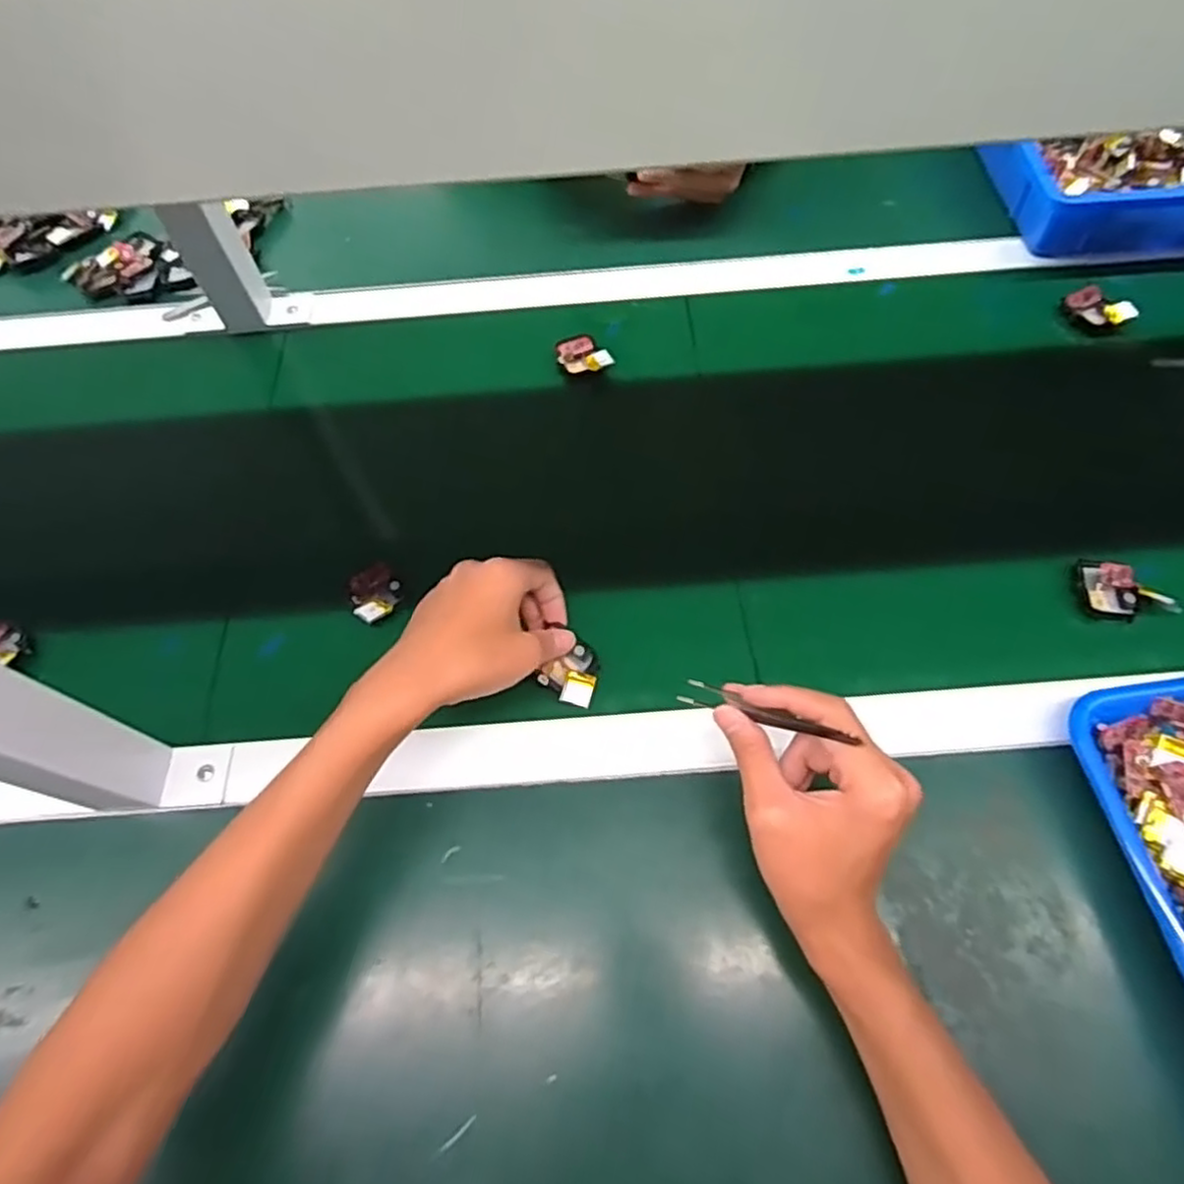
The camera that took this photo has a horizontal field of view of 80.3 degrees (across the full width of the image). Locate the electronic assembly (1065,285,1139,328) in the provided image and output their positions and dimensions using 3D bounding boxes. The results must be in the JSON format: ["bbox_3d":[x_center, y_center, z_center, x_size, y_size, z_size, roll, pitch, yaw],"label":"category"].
[{"bbox_3d":[0.440,-0.247,0.608,0.028,0.017,0.053,-35,67,-17],"label":"electronic assembly"}]

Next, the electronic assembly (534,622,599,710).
[{"bbox_3d":[-0.010,0.056,0.470,0.034,0.013,0.038,36,67,18],"label":"electronic assembly"}]

